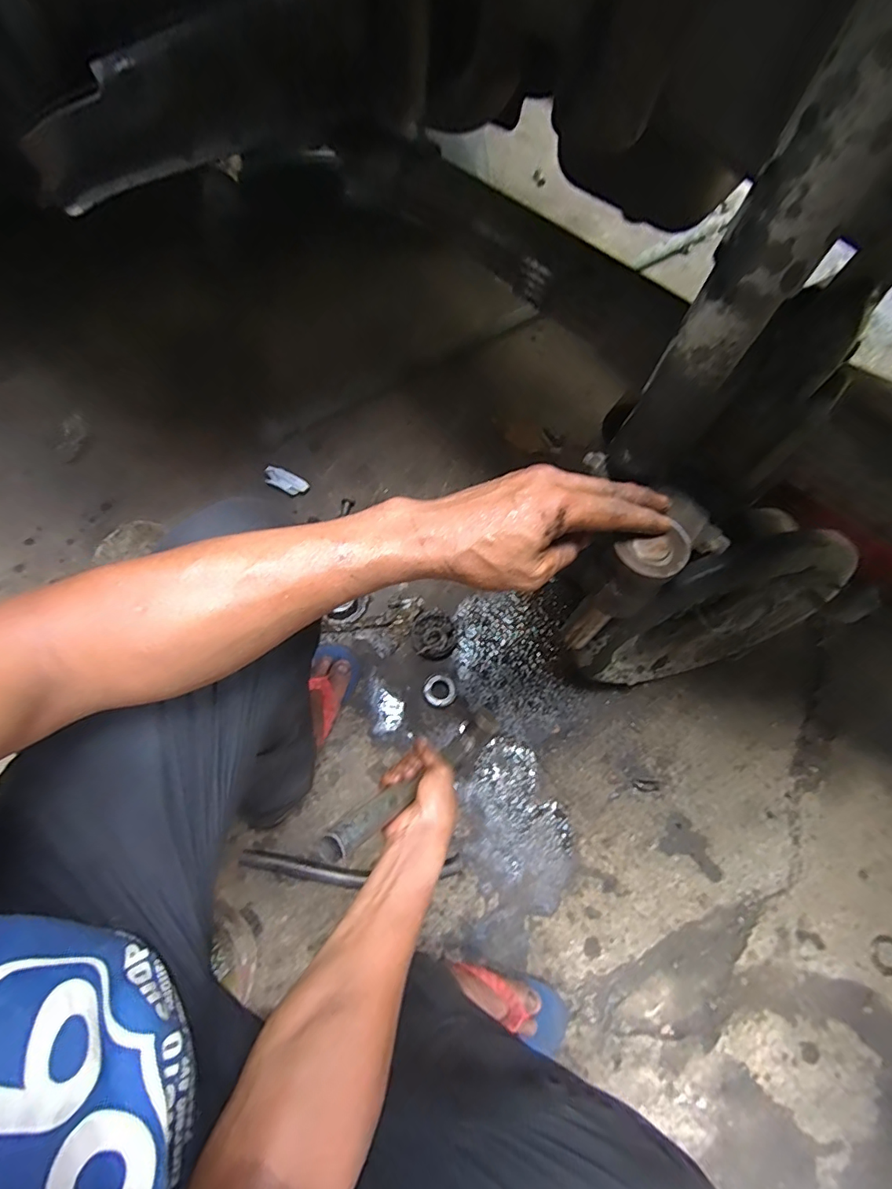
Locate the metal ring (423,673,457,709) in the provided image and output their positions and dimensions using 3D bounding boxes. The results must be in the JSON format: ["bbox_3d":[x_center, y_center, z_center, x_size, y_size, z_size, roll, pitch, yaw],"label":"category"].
[{"bbox_3d":[-0.010,0.150,0.782,0.049,0.020,0.050,1,72,-2],"label":"metal ring"}]

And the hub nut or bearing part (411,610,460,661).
[{"bbox_3d":[-0.017,0.063,0.798,0.071,0.038,0.073,1,72,-2],"label":"hub nut or bearing part"}]

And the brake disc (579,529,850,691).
[{"bbox_3d":[0.342,0.032,0.654,0.312,0.313,0.045,-34,57,32],"label":"brake disc"}]

